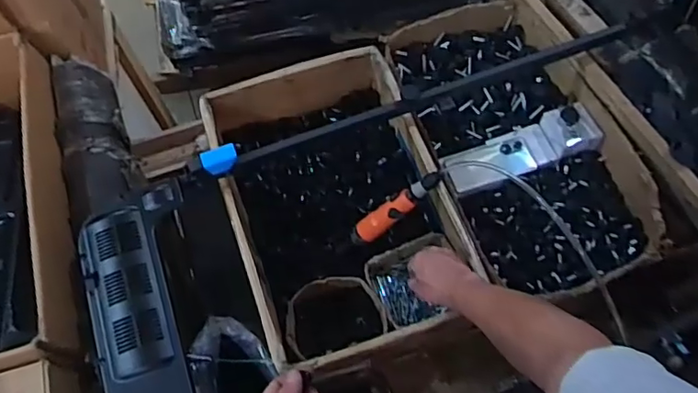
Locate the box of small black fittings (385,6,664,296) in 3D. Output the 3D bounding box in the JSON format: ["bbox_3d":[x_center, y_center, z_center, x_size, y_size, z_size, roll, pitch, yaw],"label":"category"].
[{"bbox_3d":[0.305,-0.110,1.037,0.297,0.134,0.603,-20,66,-6],"label":"box of small black fittings"}]

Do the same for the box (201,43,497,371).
[{"bbox_3d":[-0.019,0.021,0.990,0.339,0.166,0.515,-18,66,-5],"label":"box"}]

